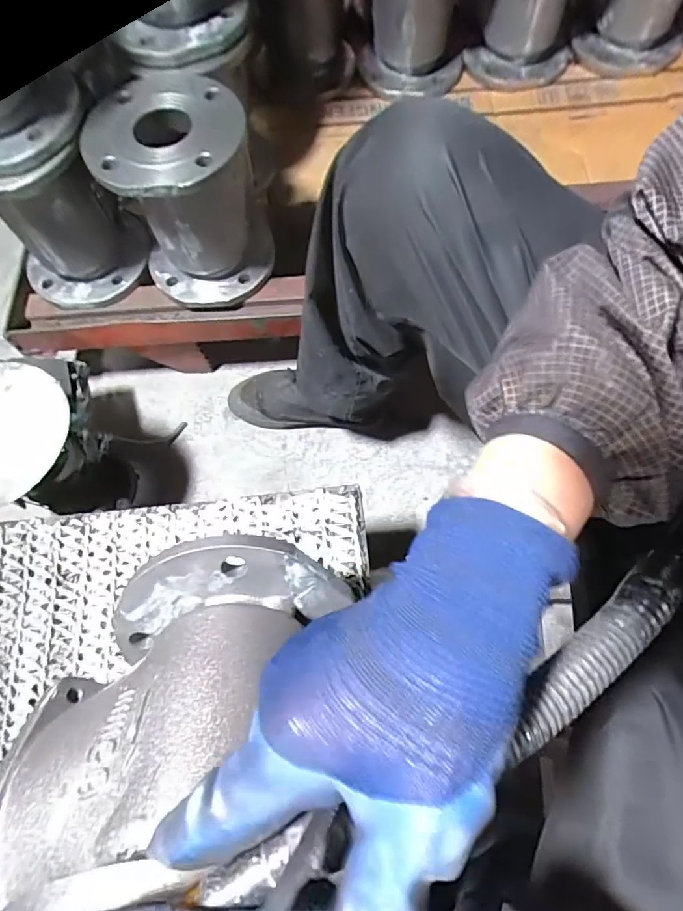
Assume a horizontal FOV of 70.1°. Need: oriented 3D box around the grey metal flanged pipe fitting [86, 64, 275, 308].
[{"bbox_3d":[-0.191,-0.328,0.629,0.172,0.217,0.184,-5,67,1],"label":"grey metal flanged pipe fitting"}]

